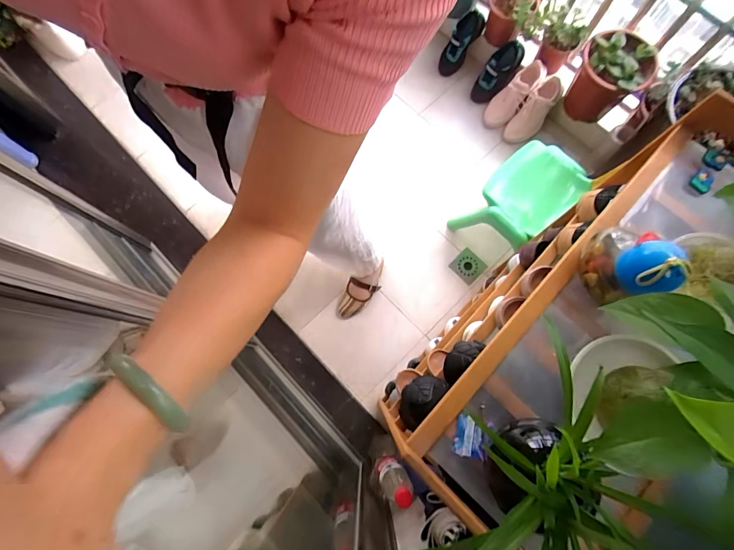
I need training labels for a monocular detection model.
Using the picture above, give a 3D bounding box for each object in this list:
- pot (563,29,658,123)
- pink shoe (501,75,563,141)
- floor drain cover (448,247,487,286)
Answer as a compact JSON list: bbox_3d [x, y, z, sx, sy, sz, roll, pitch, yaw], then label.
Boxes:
[{"bbox_3d":[0.761,-0.624,1.204,0.196,0.178,0.227,39,79,10],"label":"pot"},{"bbox_3d":[0.592,-0.580,1.347,0.102,0.072,0.240,42,119,10],"label":"pink shoe"},{"bbox_3d":[0.349,-0.031,1.300,0.106,0.013,0.097,-44,79,-10],"label":"floor drain cover"}]

